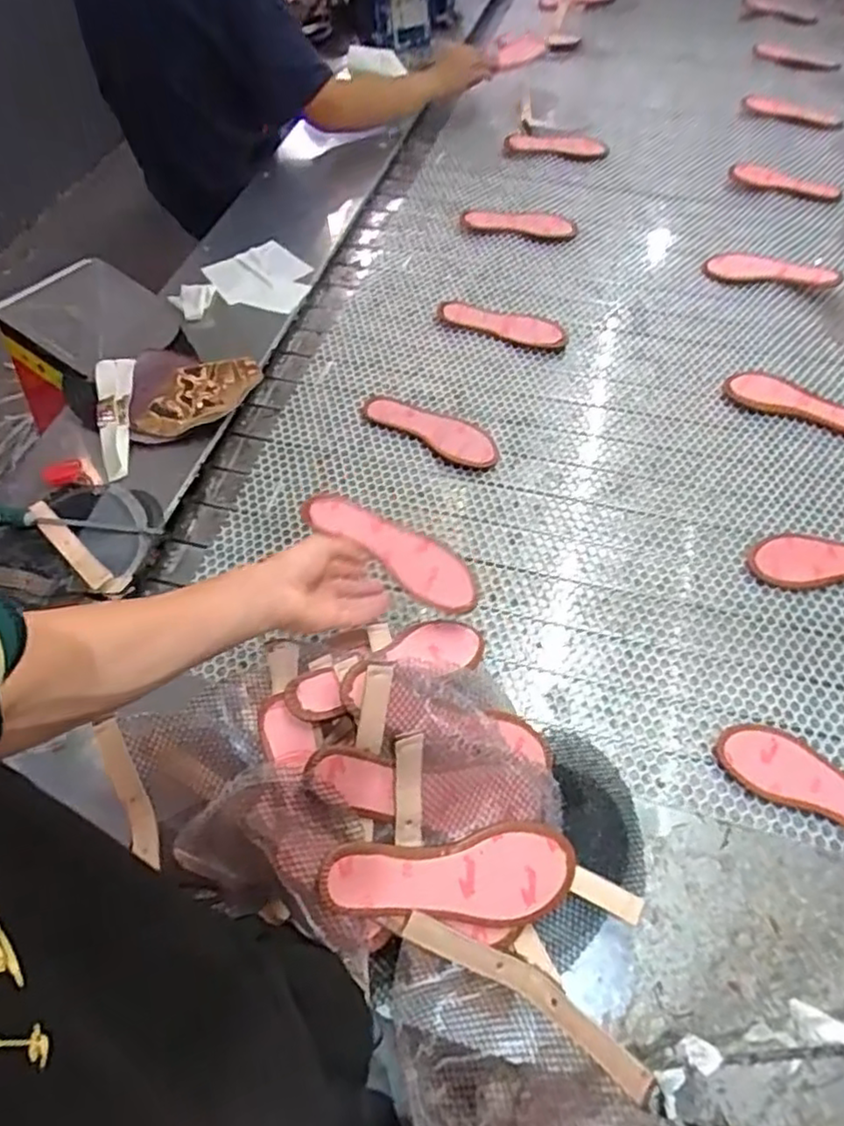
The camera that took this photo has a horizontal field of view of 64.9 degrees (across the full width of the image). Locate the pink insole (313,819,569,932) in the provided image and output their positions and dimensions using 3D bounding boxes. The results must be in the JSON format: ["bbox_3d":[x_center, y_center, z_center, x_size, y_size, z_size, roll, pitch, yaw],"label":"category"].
[{"bbox_3d":[0.028,0.274,0.578,0.228,0.019,0.079,3,56,-17],"label":"pink insole"}]

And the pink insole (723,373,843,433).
[{"bbox_3d":[0.583,-0.248,1.021,0.218,0.011,0.074,20,60,14],"label":"pink insole"}]

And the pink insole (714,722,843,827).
[{"bbox_3d":[0.434,0.246,0.715,0.225,0.012,0.084,31,57,16],"label":"pink insole"}]

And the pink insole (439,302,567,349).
[{"bbox_3d":[0.137,-0.408,1.123,0.218,0.014,0.069,20,57,15],"label":"pink insole"}]

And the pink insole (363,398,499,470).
[{"bbox_3d":[0.014,-0.203,0.997,0.220,0.009,0.070,27,67,18],"label":"pink insole"}]

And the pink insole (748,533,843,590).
[{"bbox_3d":[0.542,-0.005,0.867,0.222,0.011,0.078,-3,58,0],"label":"pink insole"}]

